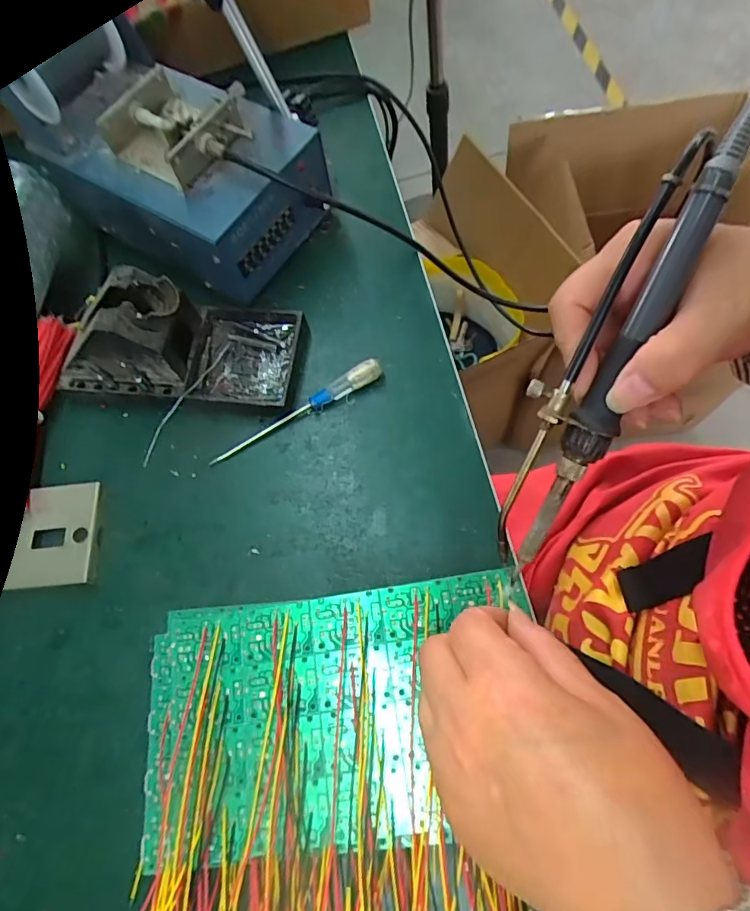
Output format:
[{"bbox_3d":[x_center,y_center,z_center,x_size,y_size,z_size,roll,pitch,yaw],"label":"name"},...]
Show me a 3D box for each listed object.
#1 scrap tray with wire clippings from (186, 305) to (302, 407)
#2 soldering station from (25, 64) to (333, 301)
[{"bbox_3d":[-0.088,-0.067,0.357,0.068,0.015,0.072,5,69,5],"label":"scrap tray with wire clippings"},{"bbox_3d":[-0.130,-0.201,0.376,0.173,0.086,0.120,29,73,15],"label":"soldering station"}]

